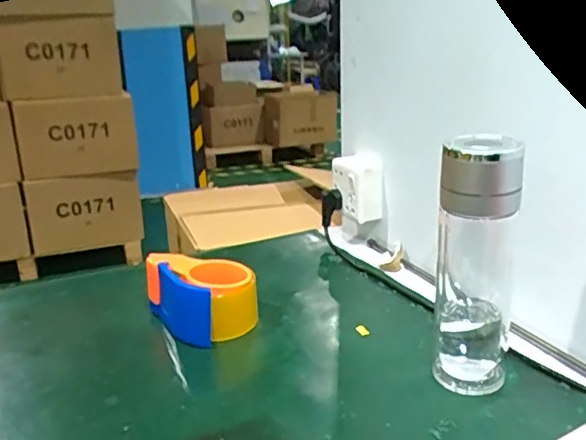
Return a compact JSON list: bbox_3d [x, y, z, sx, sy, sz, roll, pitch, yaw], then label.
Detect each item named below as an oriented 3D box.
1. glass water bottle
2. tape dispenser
[{"bbox_3d":[0.170,0.043,0.539,0.068,0.240,0.065,1,19,10],"label":"glass water bottle"},{"bbox_3d":[-0.115,0.091,0.707,0.134,0.078,0.091,15,26,43],"label":"tape dispenser"}]

